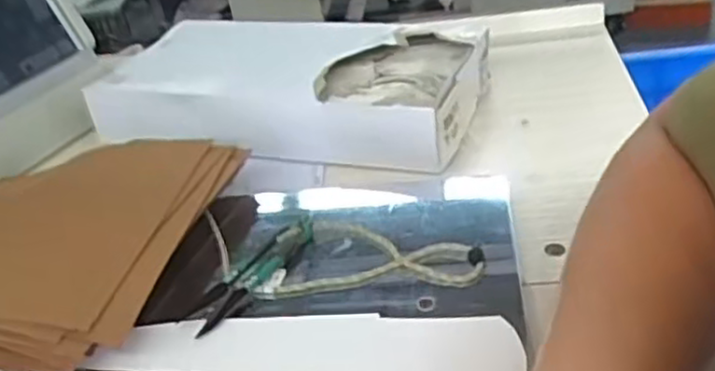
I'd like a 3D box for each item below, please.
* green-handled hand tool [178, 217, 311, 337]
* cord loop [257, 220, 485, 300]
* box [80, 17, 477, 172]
[{"bbox_3d":[-0.058,0.050,0.433,0.093,0.010,0.031,-34,39,-32],"label":"green-handled hand tool"},{"bbox_3d":[0.009,0.039,0.439,0.125,0.010,0.064,-6,32,8],"label":"cord loop"},{"bbox_3d":[-0.055,-0.093,0.626,0.313,0.045,0.177,6,35,24],"label":"box"}]

